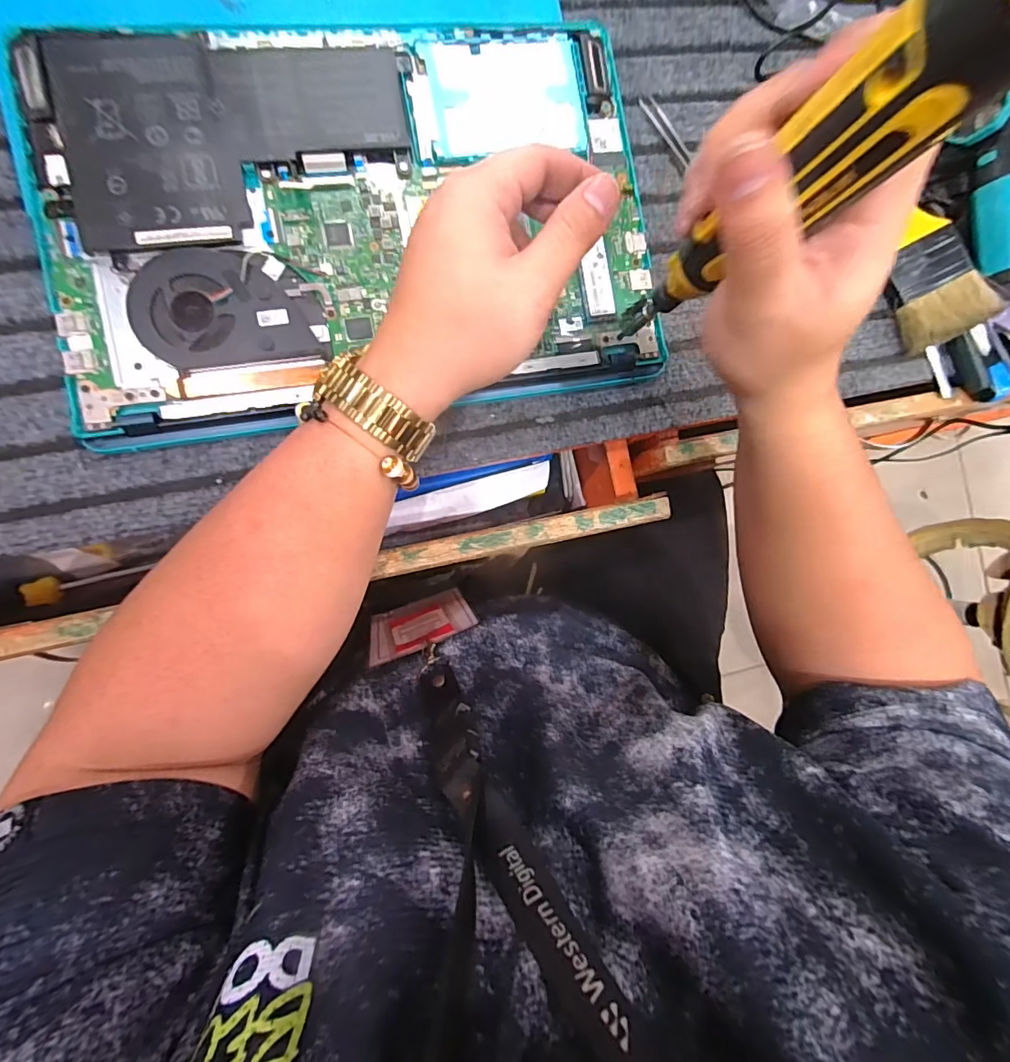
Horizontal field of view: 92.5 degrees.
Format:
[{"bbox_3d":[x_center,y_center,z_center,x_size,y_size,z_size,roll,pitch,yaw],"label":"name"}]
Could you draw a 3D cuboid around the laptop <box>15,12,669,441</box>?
[{"bbox_3d":[-0.083,-0.191,0.298,0.354,0.014,0.229,-10,90,-9],"label":"laptop"}]

